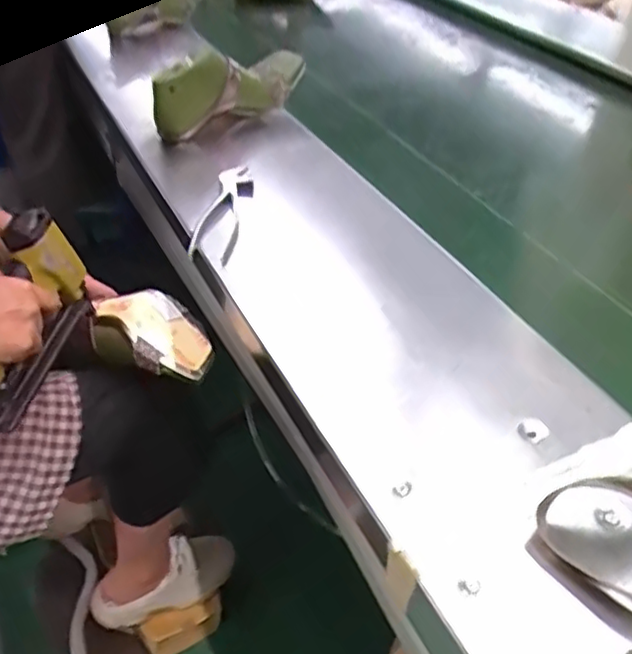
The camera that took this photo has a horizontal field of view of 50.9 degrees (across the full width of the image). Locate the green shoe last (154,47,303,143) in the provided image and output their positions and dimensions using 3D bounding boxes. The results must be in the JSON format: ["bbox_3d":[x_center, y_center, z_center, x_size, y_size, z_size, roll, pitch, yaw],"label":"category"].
[{"bbox_3d":[-0.115,-0.318,0.897,0.070,0.092,0.283,28,46,25],"label":"green shoe last"}]

